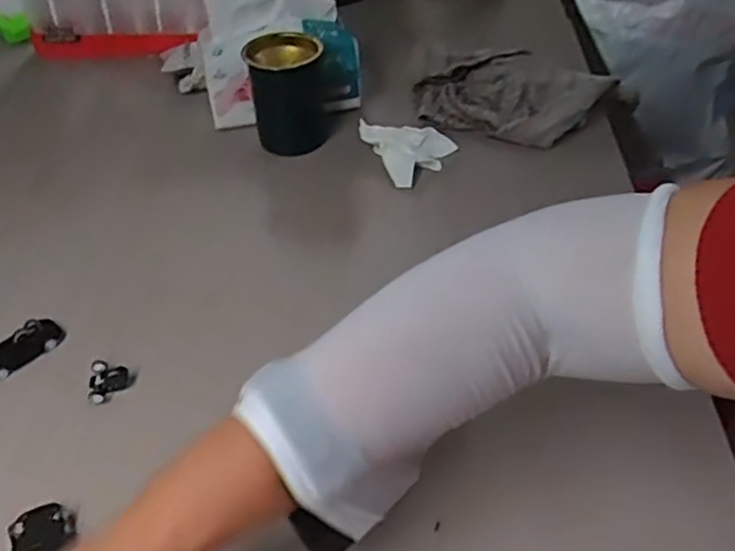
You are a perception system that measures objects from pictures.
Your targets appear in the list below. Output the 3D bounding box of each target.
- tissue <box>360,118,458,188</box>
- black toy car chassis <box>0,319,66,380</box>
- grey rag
[{"bbox_3d":[0.034,-0.133,0.694,0.081,0.035,0.079,33,53,31],"label":"tissue"},{"bbox_3d":[-0.264,0.054,0.525,0.031,0.014,0.065,33,53,31],"label":"black toy car chassis"},{"bbox_3d":[0.154,-0.190,0.728,0.206,0.040,0.113,3,43,4],"label":"grey rag"}]

